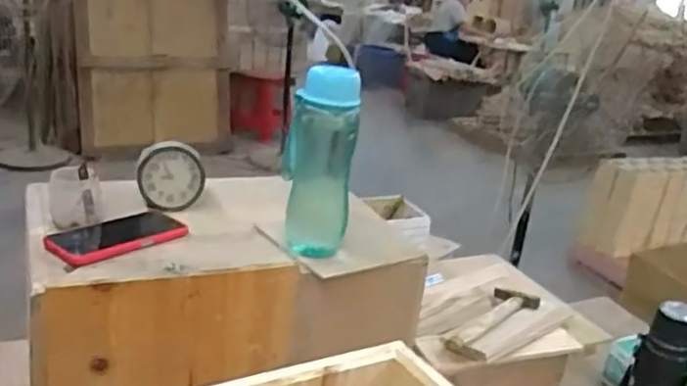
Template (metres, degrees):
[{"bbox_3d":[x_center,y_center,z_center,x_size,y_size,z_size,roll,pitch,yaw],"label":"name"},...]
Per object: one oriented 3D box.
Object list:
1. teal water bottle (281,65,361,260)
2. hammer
[{"bbox_3d":[-0.032,-0.040,0.866,0.086,0.241,0.062,6,20,0],"label":"teal water bottle"},{"bbox_3d":[0.233,0.193,1.022,0.073,0.031,0.246,17,22,27],"label":"hammer"}]

